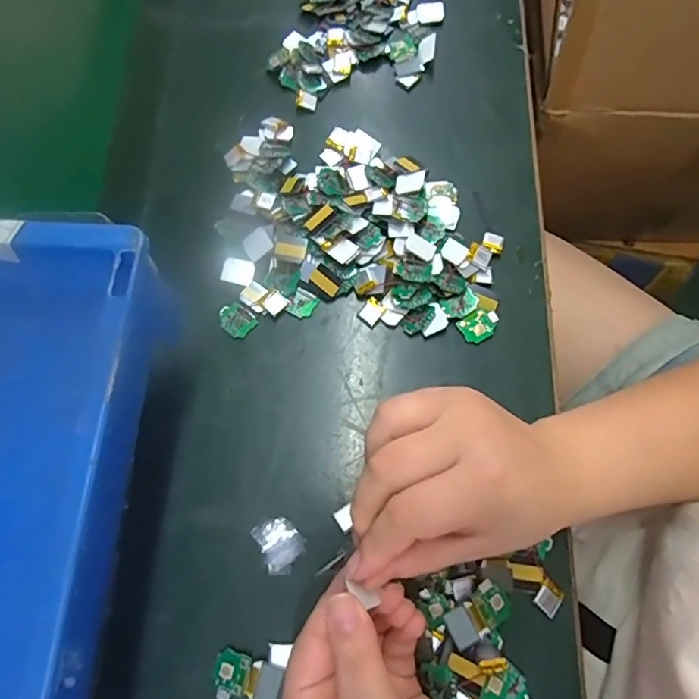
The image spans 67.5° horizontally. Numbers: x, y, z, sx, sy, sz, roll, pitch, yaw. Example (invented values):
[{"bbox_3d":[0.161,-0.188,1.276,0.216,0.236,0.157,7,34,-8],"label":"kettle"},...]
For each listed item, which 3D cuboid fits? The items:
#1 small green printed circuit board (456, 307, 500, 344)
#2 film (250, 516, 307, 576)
[{"bbox_3d":[0.089,-0.017,0.359,0.025,0.006,0.020,-35,75,-10],"label":"small green printed circuit board"},{"bbox_3d":[-0.042,0.118,0.318,0.026,0.004,0.032,-28,74,-8],"label":"film"}]

